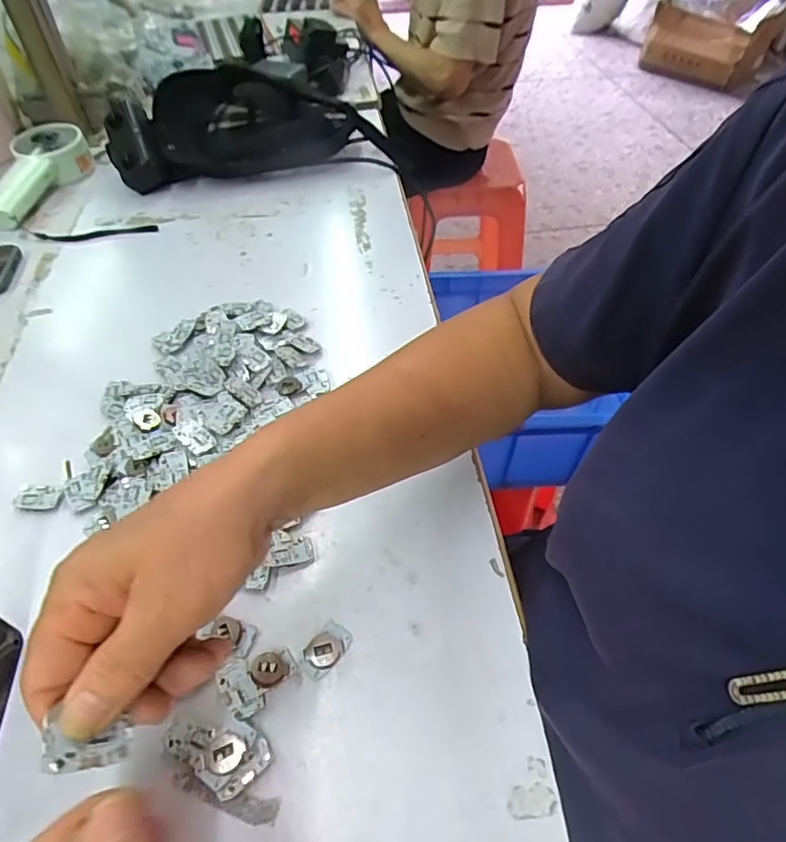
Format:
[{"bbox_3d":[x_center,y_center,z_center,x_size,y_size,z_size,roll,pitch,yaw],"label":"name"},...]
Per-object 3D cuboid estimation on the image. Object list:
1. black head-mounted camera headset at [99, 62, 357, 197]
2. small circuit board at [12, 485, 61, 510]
[{"bbox_3d":[-0.185,-0.360,0.657,0.265,0.075,0.163,-13,51,-9],"label":"black head-mounted camera headset"},{"bbox_3d":[-0.238,0.050,0.374,0.030,0.004,0.018,1,50,2],"label":"small circuit board"}]

